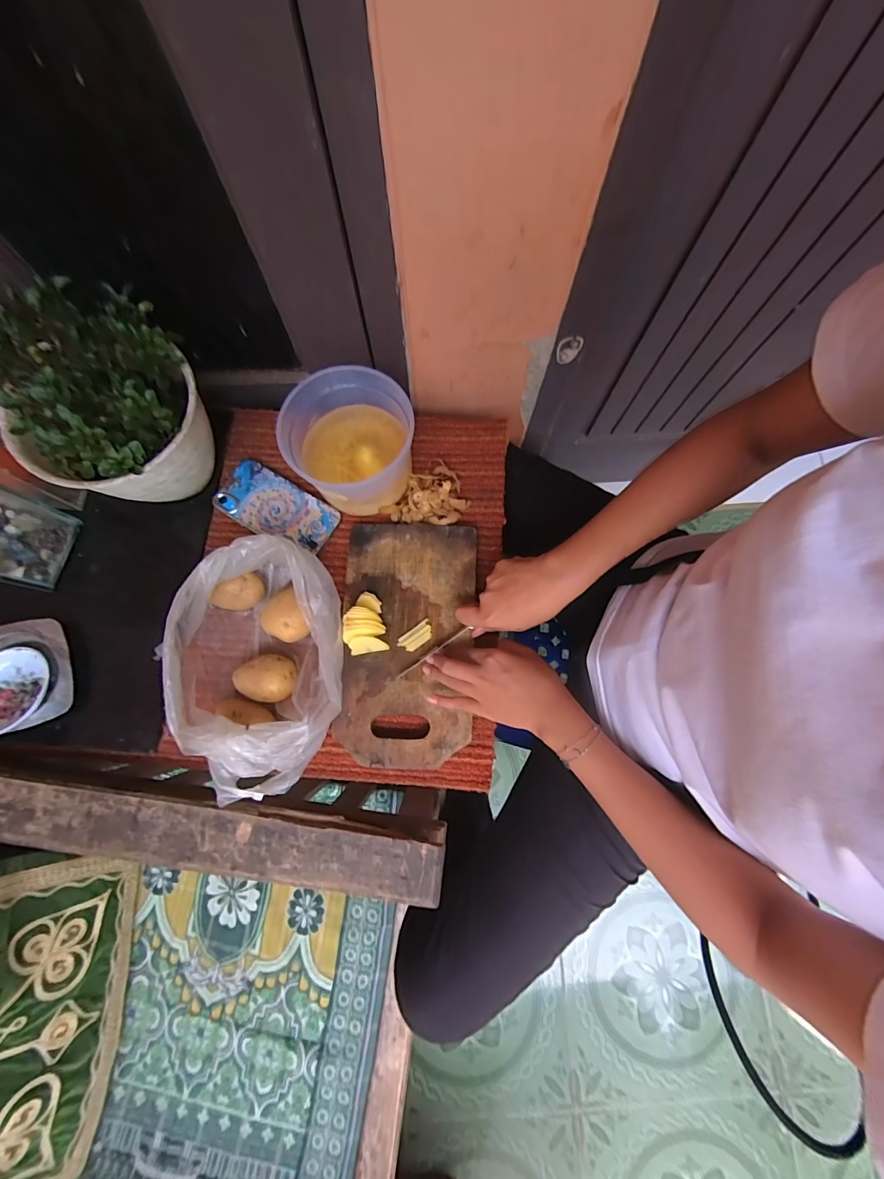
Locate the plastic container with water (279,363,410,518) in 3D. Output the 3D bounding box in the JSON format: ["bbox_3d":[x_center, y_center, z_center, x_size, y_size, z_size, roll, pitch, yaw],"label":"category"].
[{"bbox_3d":[-0.104,-0.164,0.476,0.136,0.091,0.136,0,76,1],"label":"plastic container with water"}]

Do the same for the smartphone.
[{"bbox_3d":[-0.206,-0.103,0.516,0.153,0.008,0.075,29,78,7],"label":"smartphone"}]

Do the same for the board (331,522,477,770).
[{"bbox_3d":[-0.042,0.055,0.468,0.151,0.017,0.270,4,78,2],"label":"board"}]

